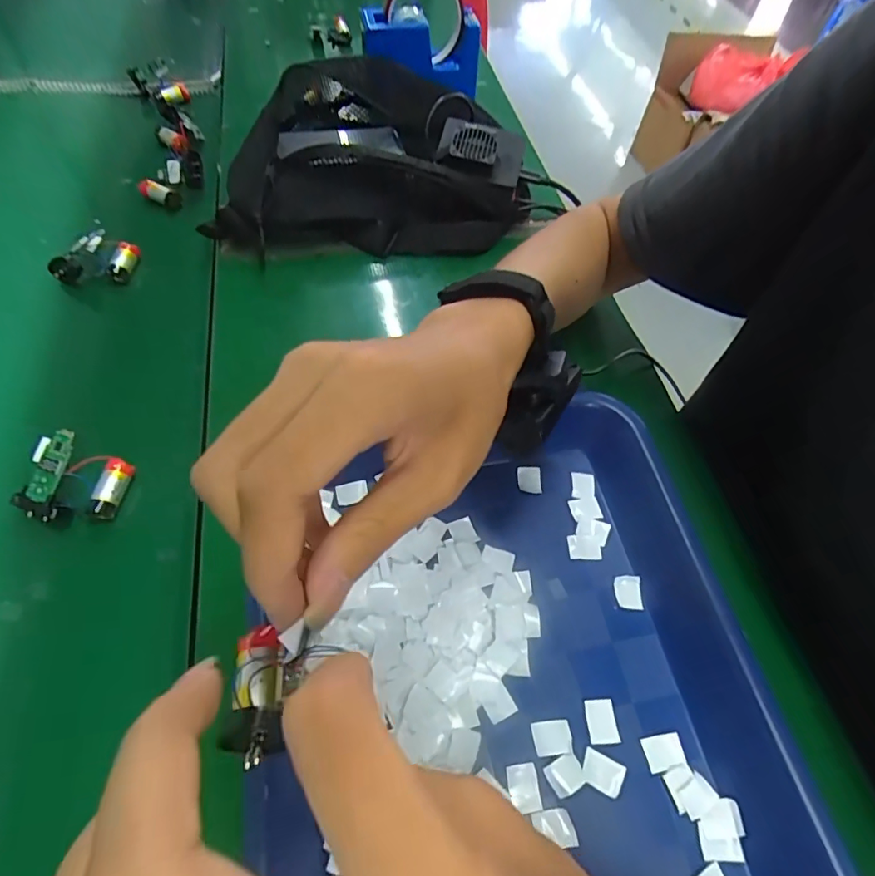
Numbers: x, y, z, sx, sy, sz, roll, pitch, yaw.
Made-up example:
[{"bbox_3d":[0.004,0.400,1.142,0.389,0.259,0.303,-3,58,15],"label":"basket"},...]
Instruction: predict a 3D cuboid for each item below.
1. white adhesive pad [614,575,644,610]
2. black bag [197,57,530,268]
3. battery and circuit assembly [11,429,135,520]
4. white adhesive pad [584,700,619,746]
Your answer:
[{"bbox_3d":[0.115,0.092,0.296,0.016,0.004,0.020,0,57,-2],"label":"white adhesive pad"},{"bbox_3d":[-0.061,-0.273,0.467,0.274,0.095,0.195,-6,58,-6],"label":"black bag"},{"bbox_3d":[-0.221,0.028,0.299,0.048,0.039,0.049,1,57,-2],"label":"battery and circuit assembly"},{"bbox_3d":[0.087,0.149,0.259,0.015,0.004,0.020,-2,57,-4],"label":"white adhesive pad"}]

